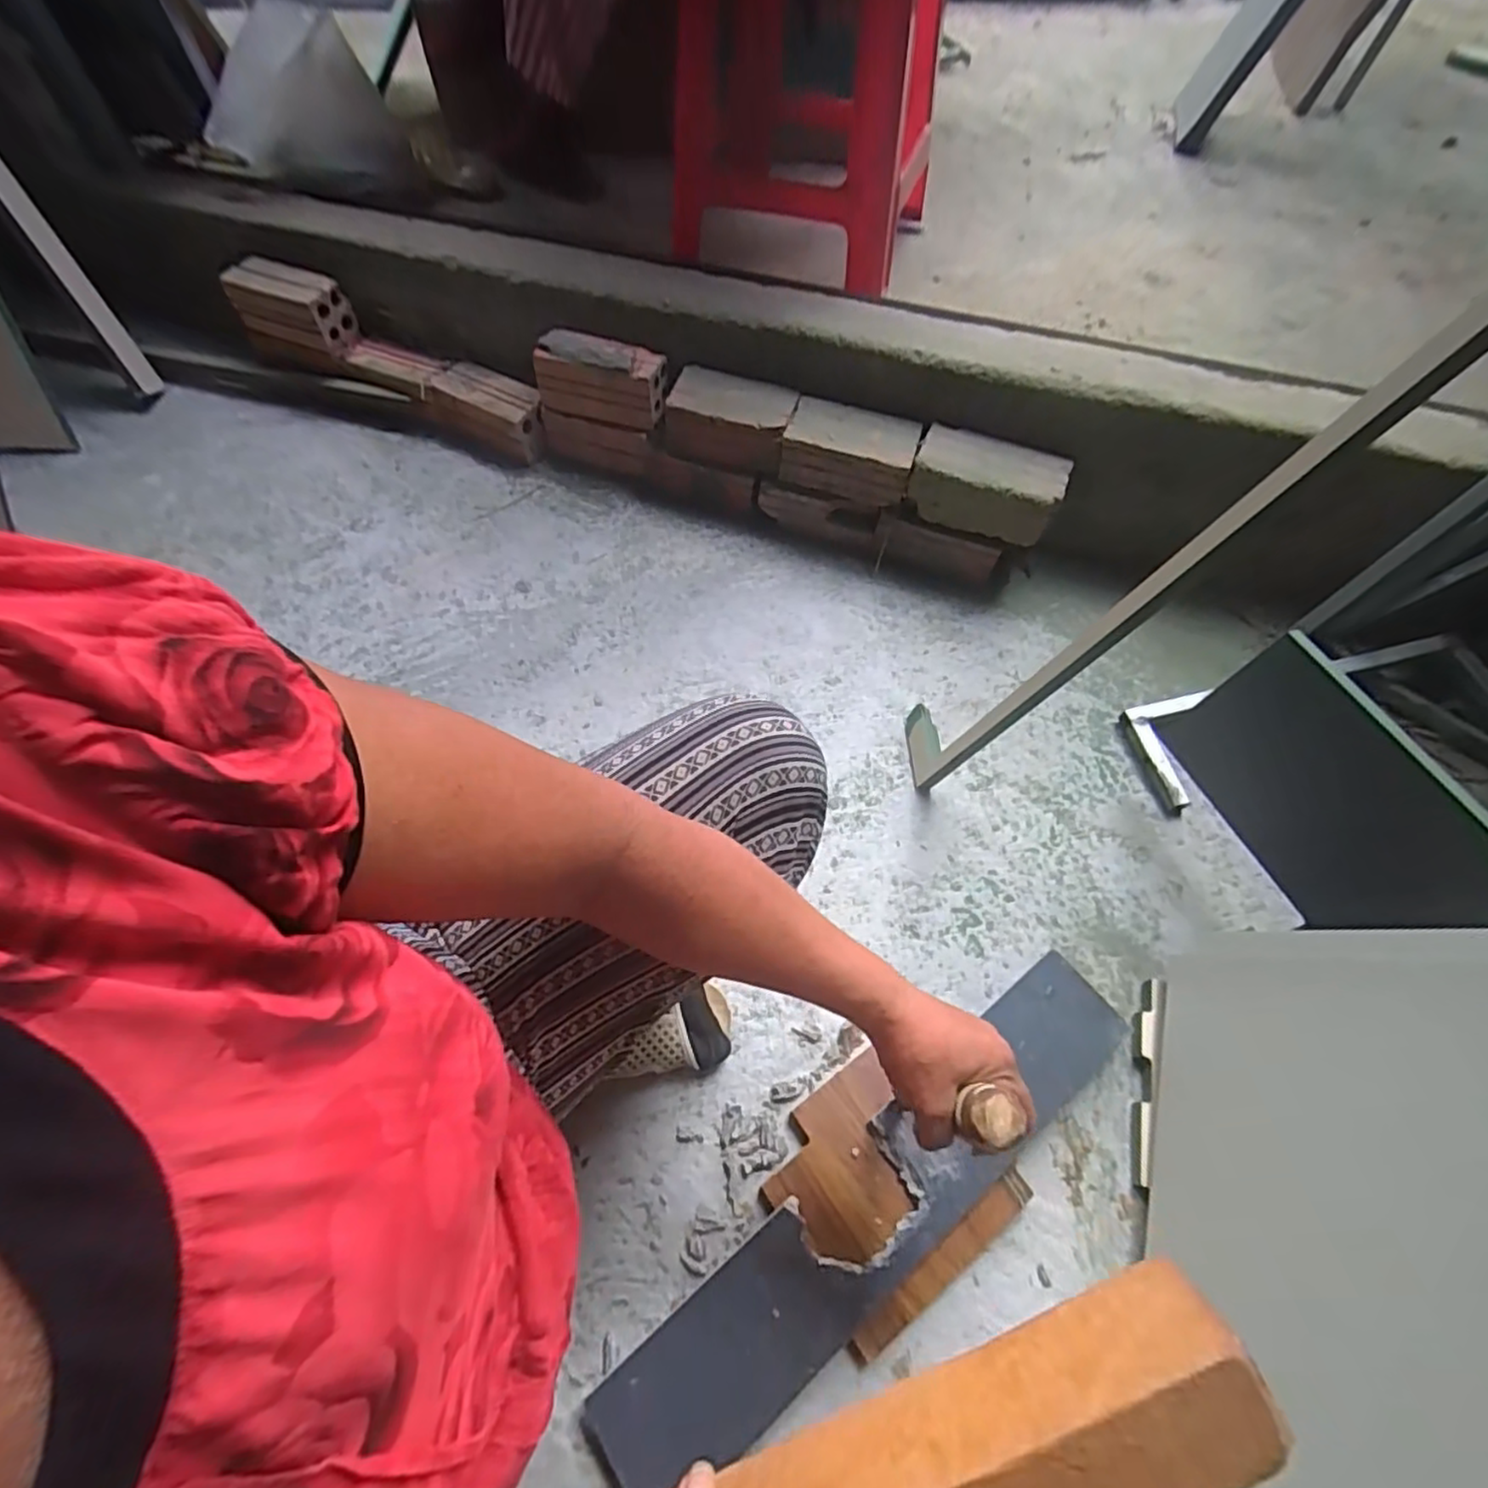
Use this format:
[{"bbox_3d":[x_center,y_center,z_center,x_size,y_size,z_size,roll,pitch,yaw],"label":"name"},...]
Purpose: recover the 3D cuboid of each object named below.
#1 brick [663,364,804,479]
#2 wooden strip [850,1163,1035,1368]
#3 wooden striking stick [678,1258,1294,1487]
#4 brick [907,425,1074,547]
[{"bbox_3d":[-0.020,-0.442,0.924,0.170,0.073,0.093,17,60,8],"label":"brick"},{"bbox_3d":[0.165,0.422,0.546,0.189,0.019,0.031,-32,65,-19],"label":"wooden strip"},{"bbox_3d":[0.055,0.310,0.270,0.308,0.044,0.057,-29,62,5],"label":"wooden striking stick"},{"bbox_3d":[0.315,-0.338,0.880,0.184,0.073,0.094,22,61,11],"label":"brick"}]

